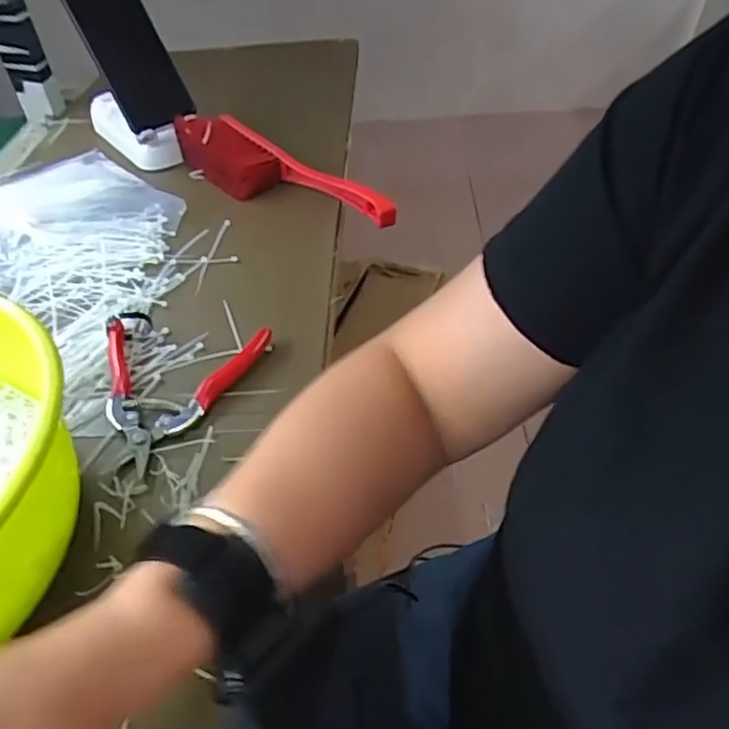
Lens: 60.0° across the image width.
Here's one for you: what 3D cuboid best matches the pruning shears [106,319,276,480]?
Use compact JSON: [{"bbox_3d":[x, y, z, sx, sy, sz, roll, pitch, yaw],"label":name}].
[{"bbox_3d":[-0.160,0.003,0.487,0.119,0.019,0.138,22,50,25],"label":"pruning shears"}]

